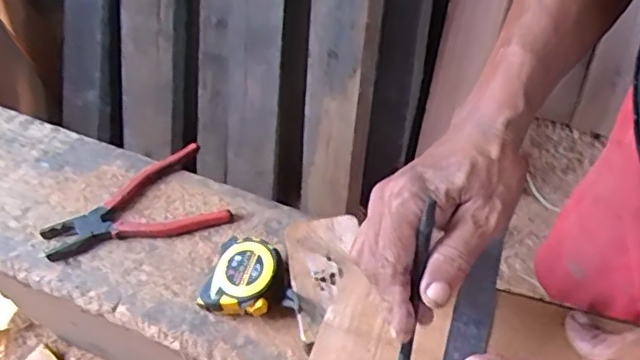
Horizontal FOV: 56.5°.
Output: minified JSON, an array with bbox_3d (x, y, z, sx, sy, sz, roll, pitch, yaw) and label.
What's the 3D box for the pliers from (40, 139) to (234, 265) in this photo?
[{"bbox_3d":[-0.201,0.030,0.633,0.180,0.018,0.105,-20,52,-16],"label":"pliers"}]

